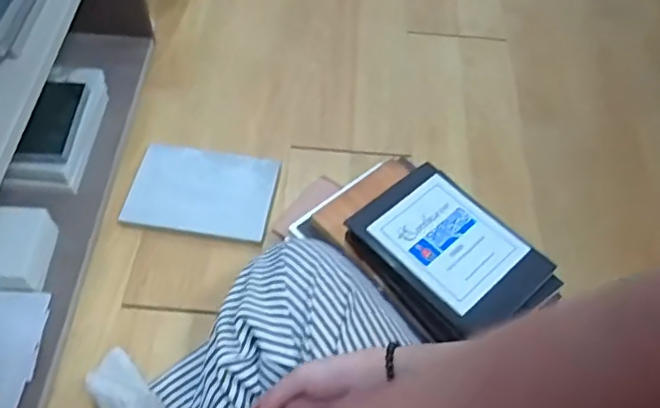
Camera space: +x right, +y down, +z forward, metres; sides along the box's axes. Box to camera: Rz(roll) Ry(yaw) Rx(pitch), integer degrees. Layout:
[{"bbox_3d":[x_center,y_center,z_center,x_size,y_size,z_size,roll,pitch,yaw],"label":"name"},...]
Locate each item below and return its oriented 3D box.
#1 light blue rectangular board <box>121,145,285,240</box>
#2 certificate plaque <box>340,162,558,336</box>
[{"bbox_3d":[-0.183,-0.021,0.839,0.199,0.014,0.139,9,60,1],"label":"light blue rectangular board"},{"bbox_3d":[0.143,0.047,0.681,0.143,0.010,0.202,-35,65,-25],"label":"certificate plaque"}]

